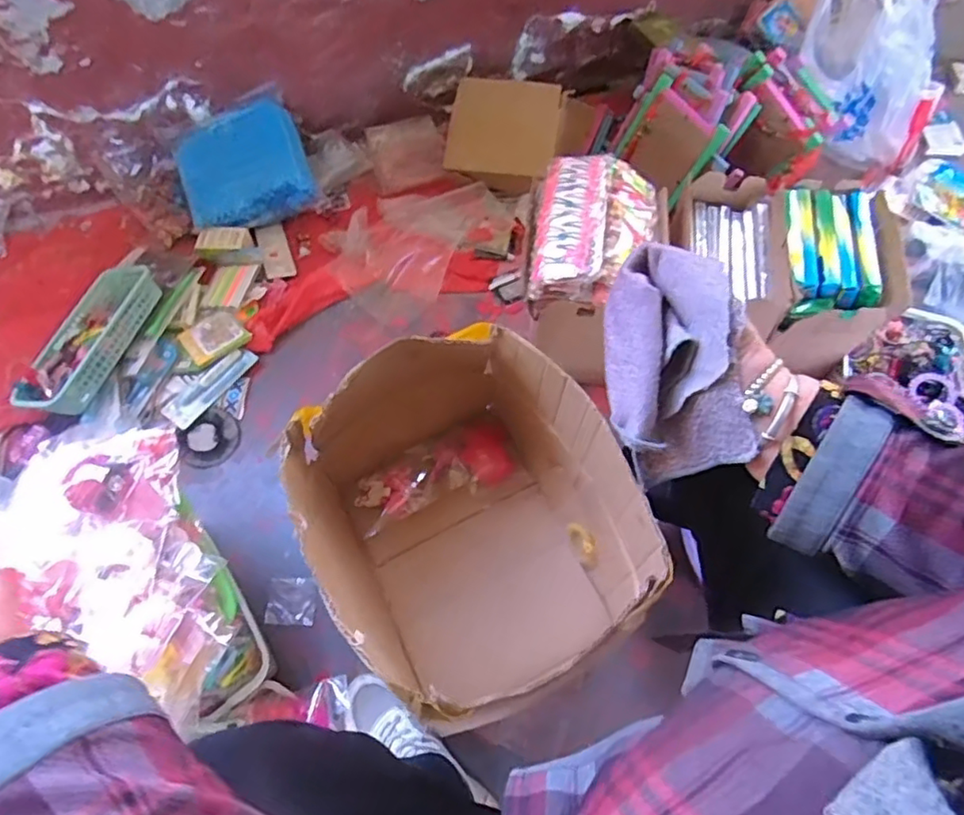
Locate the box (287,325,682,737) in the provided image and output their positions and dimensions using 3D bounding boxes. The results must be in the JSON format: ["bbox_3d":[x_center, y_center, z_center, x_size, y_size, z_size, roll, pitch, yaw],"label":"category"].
[{"bbox_3d":[-0.020,0.138,0.733,0.329,0.280,0.377,-23,65,-11],"label":"box"}]

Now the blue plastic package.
[{"bbox_3d":[-0.437,-0.439,1.104,0.212,0.129,0.178,-18,64,-9],"label":"blue plastic package"}]

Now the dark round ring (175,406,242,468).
[{"bbox_3d":[-0.418,0.050,0.920,0.088,0.017,0.092,0,63,0],"label":"dark round ring"}]

